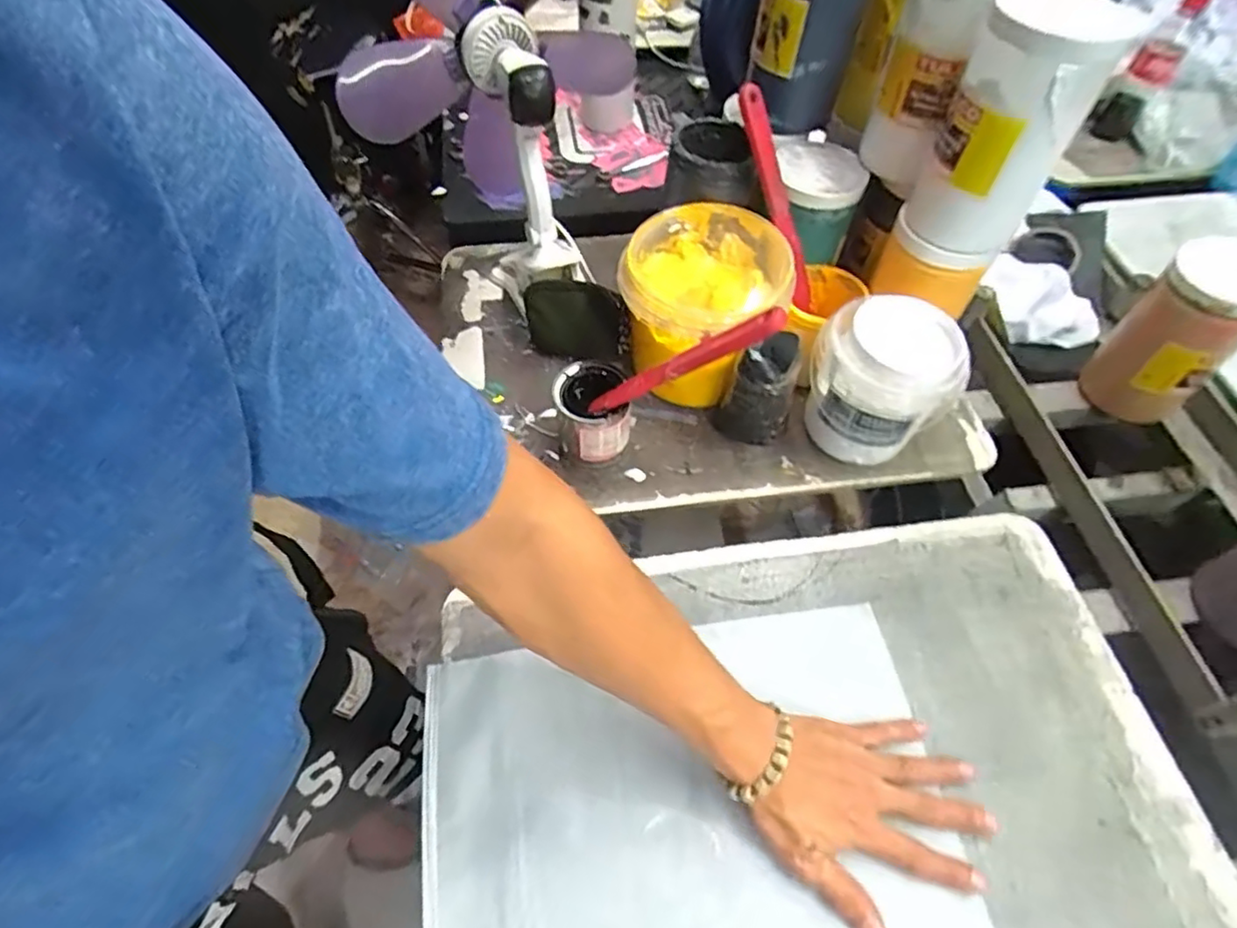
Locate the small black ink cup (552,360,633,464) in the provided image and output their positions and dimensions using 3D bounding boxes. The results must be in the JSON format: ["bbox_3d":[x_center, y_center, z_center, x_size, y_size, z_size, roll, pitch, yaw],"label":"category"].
[{"bbox_3d":[-0.024,-0.050,0.624,0.071,0.076,0.076,-3,57,-2],"label":"small black ink cup"}]

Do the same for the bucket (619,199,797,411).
[{"bbox_3d":[0.074,-0.153,0.655,0.147,0.153,0.152,0,57,0],"label":"bucket"}]

